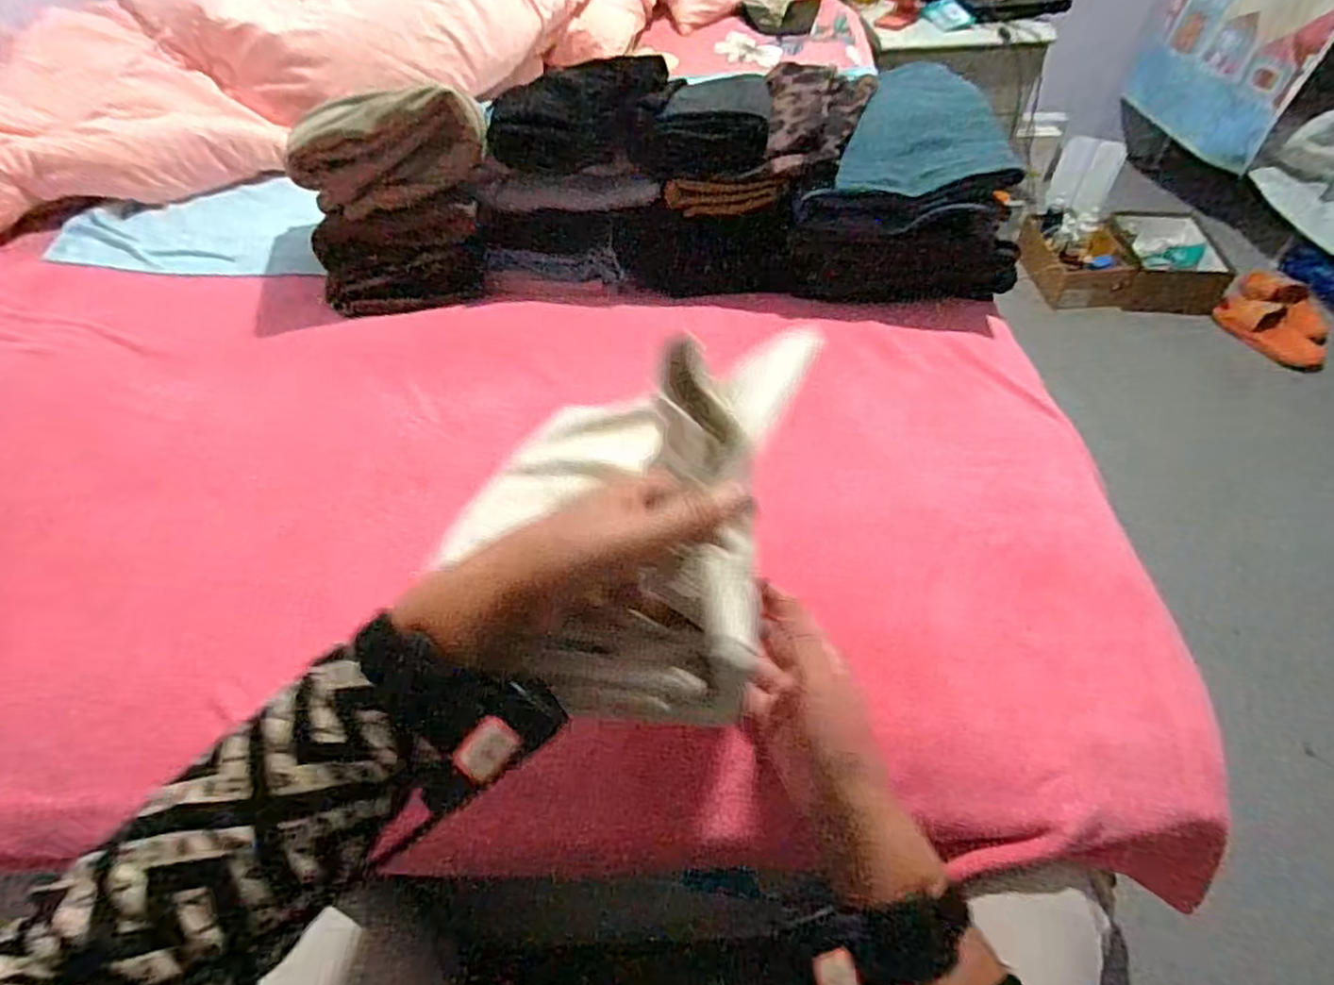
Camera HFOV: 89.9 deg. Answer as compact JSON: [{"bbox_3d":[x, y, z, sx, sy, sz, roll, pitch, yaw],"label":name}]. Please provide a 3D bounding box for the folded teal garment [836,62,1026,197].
[{"bbox_3d":[0.310,-0.451,0.808,0.183,0.044,0.309,8,47,9],"label":"folded teal garment"}]

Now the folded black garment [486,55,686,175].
[{"bbox_3d":[-0.090,-0.499,0.849,0.214,0.078,0.230,8,47,9],"label":"folded black garment"}]

